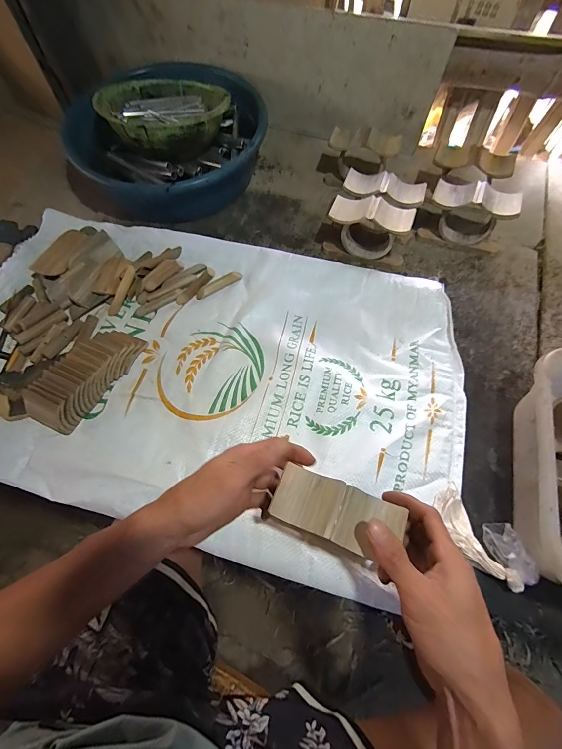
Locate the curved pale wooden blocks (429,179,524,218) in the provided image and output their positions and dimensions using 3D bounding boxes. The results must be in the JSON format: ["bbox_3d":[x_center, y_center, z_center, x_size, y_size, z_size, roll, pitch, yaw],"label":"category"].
[{"bbox_3d":[0.289,-0.263,0.499,0.118,0.019,0.046,25,70,10],"label":"curved pale wooden blocks"}]

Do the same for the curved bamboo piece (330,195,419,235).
[{"bbox_3d":[0.133,-0.236,0.492,0.117,0.017,0.047,21,70,8],"label":"curved bamboo piece"}]

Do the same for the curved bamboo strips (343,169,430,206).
[{"bbox_3d":[0.159,-0.289,0.517,0.121,0.013,0.056,18,65,10],"label":"curved bamboo strips"}]

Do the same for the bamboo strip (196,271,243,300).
[{"bbox_3d":[-0.099,-0.143,0.536,0.079,0.005,0.017,-32,66,-14],"label":"bamboo strip"}]

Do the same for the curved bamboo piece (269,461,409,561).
[{"bbox_3d":[0.052,0.123,0.306,0.116,0.011,0.055,13,64,12],"label":"curved bamboo piece"}]

